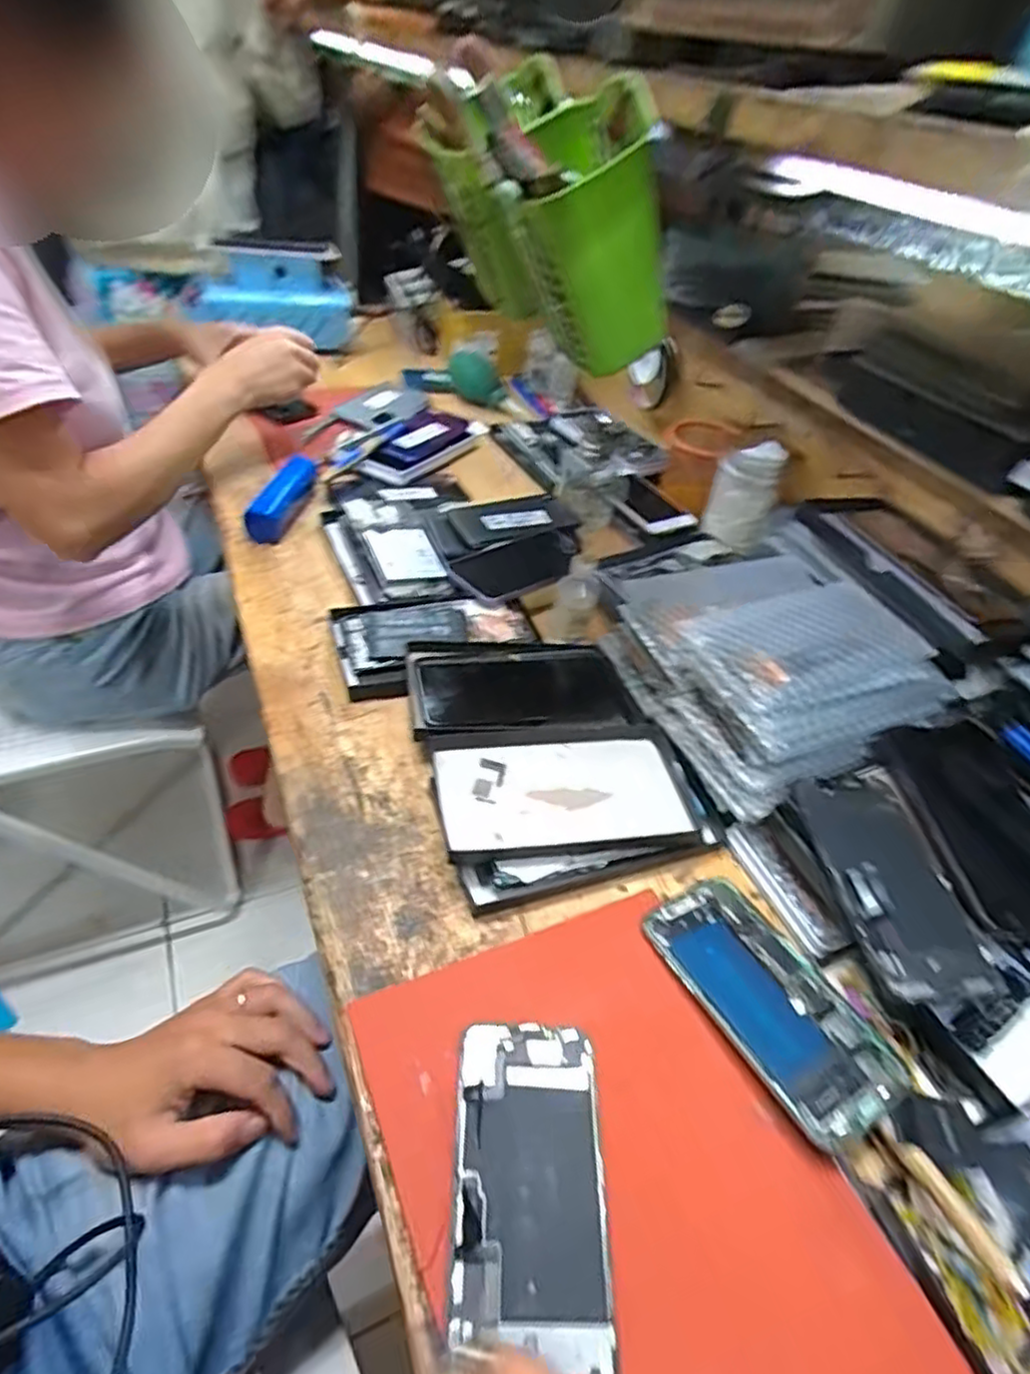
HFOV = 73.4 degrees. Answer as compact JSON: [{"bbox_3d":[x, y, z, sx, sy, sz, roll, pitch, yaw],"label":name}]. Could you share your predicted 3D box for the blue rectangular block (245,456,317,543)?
[{"bbox_3d":[-0.244,-0.198,0.727,0.029,0.042,0.122,13,43,4],"label":"blue rectangular block"}]

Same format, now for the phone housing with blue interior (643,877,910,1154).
[{"bbox_3d":[0.148,0.179,0.402,0.075,0.011,0.148,-21,50,-29],"label":"phone housing with blue interior"}]

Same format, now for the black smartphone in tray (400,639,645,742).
[{"bbox_3d":[0.004,-0.003,0.558,0.175,0.019,0.102,-3,44,-13],"label":"black smartphone in tray"}]

